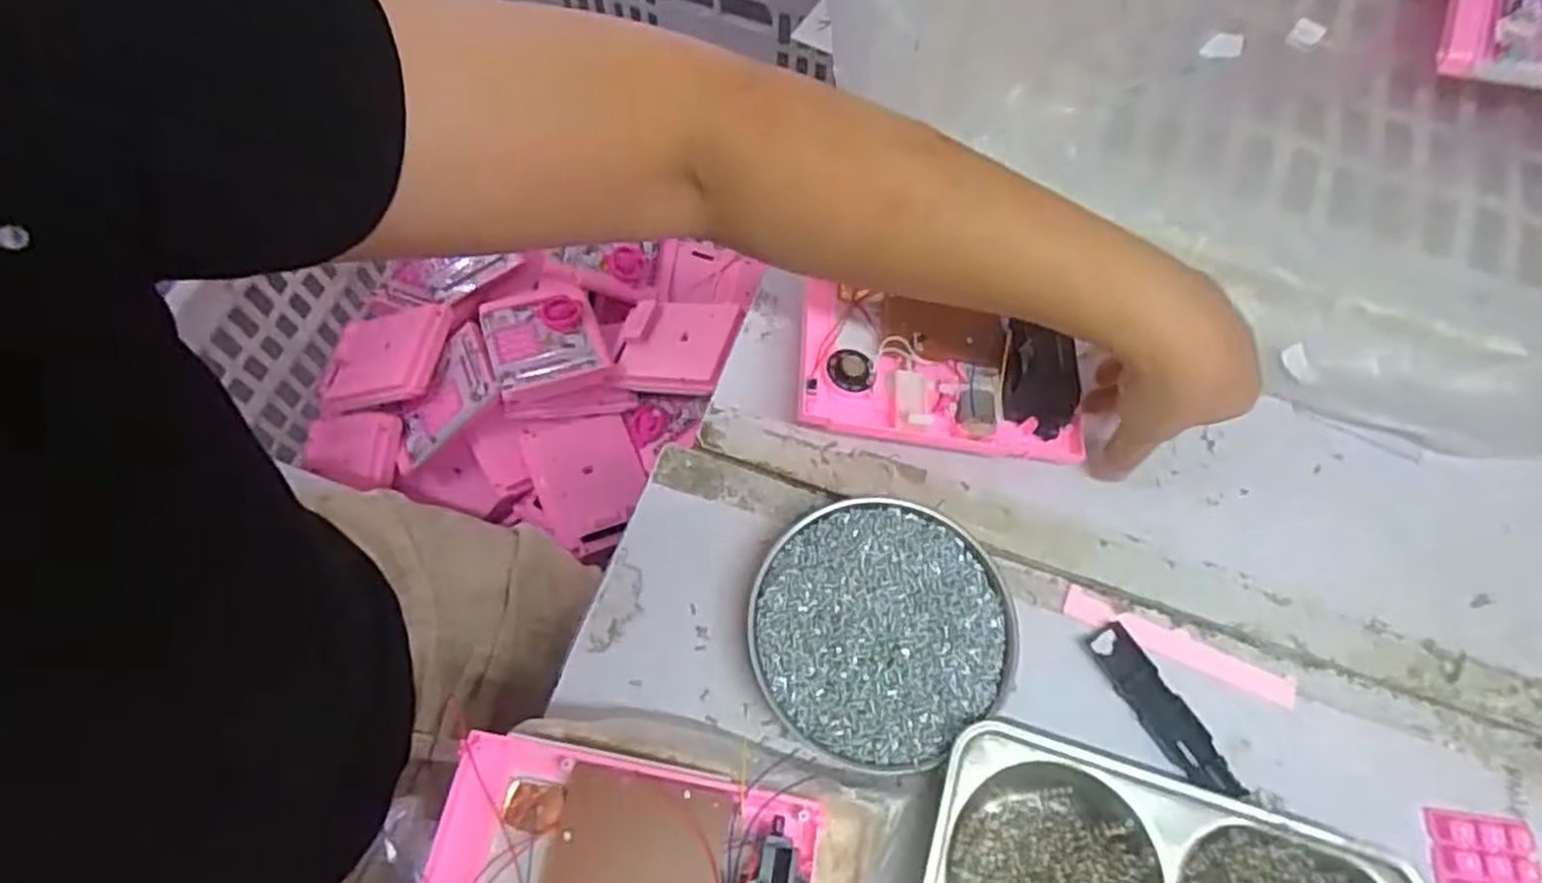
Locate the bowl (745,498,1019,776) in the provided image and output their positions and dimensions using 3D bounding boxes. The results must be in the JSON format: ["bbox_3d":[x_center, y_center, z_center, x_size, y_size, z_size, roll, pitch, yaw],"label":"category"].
[{"bbox_3d":[0.057,0.097,0.411,0.137,0.025,0.129,1,67,-2],"label":"bowl"}]

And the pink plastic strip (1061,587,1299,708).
[{"bbox_3d":[0.220,0.111,0.422,0.124,0.004,0.016,23,68,8],"label":"pink plastic strip"}]

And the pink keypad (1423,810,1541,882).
[{"bbox_3d":[0.352,0.213,0.380,0.045,0.013,0.058,7,67,1],"label":"pink keypad"}]

